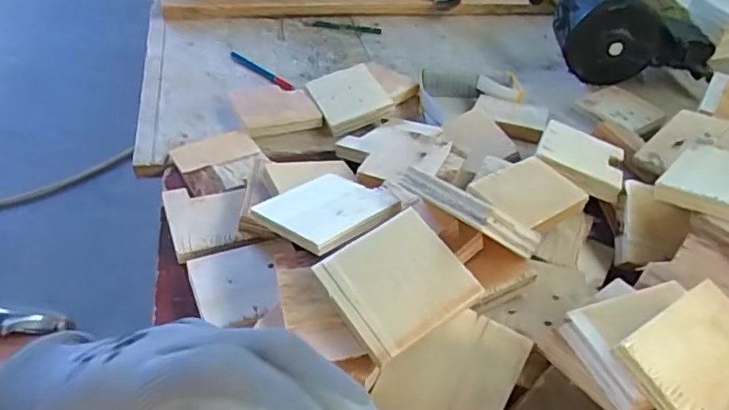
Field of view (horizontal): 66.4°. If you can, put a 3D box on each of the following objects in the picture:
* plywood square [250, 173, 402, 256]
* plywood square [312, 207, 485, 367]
[{"bbox_3d":[-0.026,0.002,0.460,0.101,0.009,0.099,24,40,37],"label":"plywood square"},{"bbox_3d":[0.022,0.052,0.392,0.090,0.009,0.086,-31,61,-18],"label":"plywood square"}]

